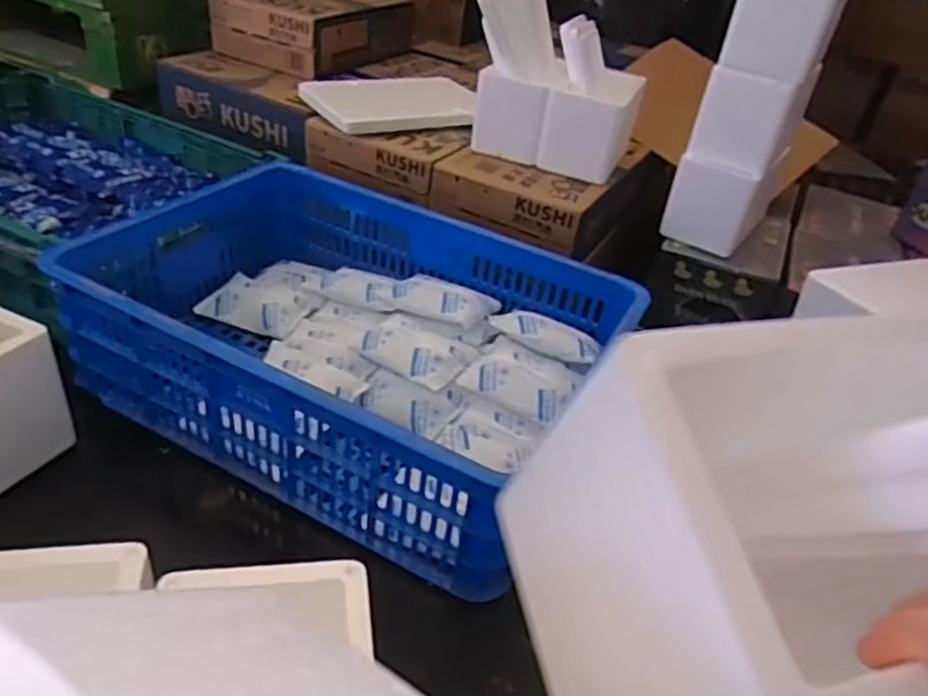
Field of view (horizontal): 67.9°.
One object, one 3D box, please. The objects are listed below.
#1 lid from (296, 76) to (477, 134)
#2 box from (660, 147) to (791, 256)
[{"bbox_3d":[-0.128,-0.462,1.302,0.312,0.042,0.201,-14,40,-29],"label":"lid"},{"bbox_3d":[0.440,-0.262,1.149,0.122,0.148,0.200,29,40,28],"label":"box"}]

